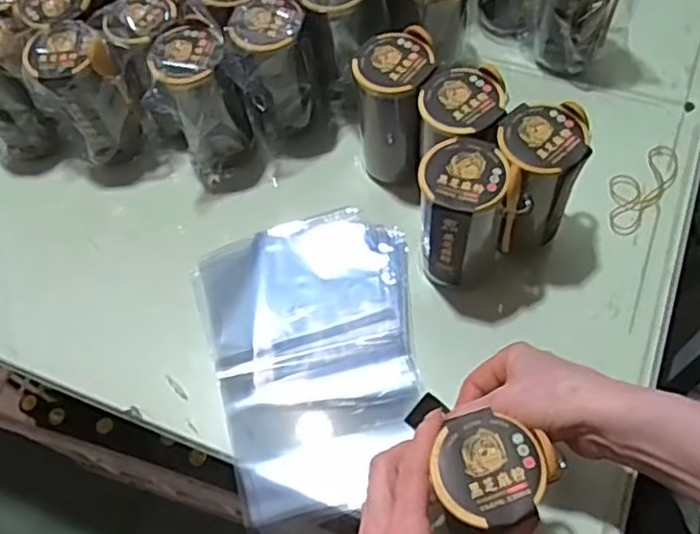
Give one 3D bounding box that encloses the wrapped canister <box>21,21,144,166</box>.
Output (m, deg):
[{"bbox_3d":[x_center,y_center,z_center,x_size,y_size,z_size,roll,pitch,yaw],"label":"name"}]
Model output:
[{"bbox_3d":[-0.245,-0.158,0.638,0.073,0.129,0.069,-2,61,3],"label":"wrapped canister"}]

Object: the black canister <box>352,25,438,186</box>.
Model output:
[{"bbox_3d":[0.040,-0.141,0.609,0.063,0.133,0.065,-1,61,3],"label":"black canister"}]

